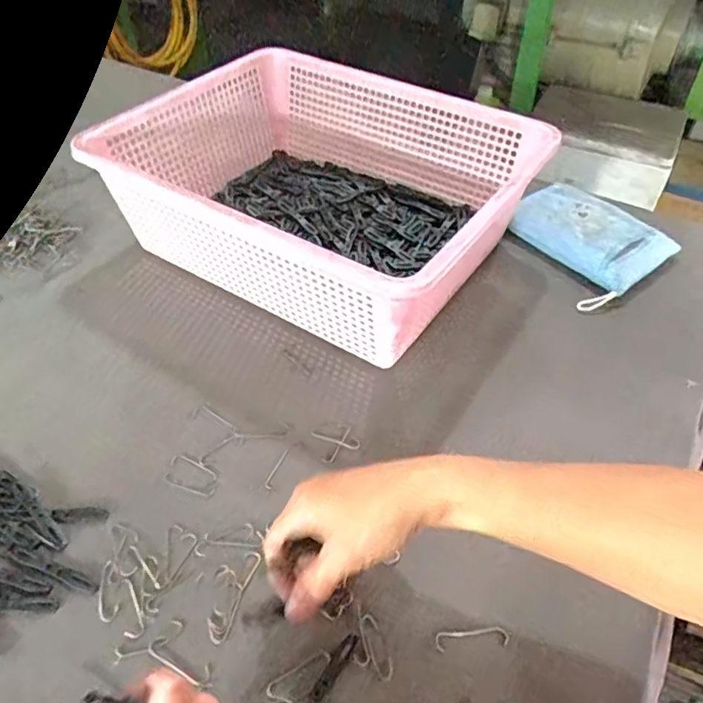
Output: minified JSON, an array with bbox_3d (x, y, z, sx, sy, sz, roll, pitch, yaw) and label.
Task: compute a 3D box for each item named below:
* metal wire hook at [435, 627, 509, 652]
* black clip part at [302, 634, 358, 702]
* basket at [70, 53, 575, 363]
[{"bbox_3d":[0.075,0.178,0.365,0.046,0.004,0.012,-3,47,-4],"label":"metal wire hook"},{"bbox_3d":[-0.018,0.198,0.345,0.011,0.004,0.069,27,52,22],"label":"black clip part"},{"bbox_3d":[-0.030,-0.161,0.592,0.366,0.123,0.285,26,52,21],"label":"basket"}]

